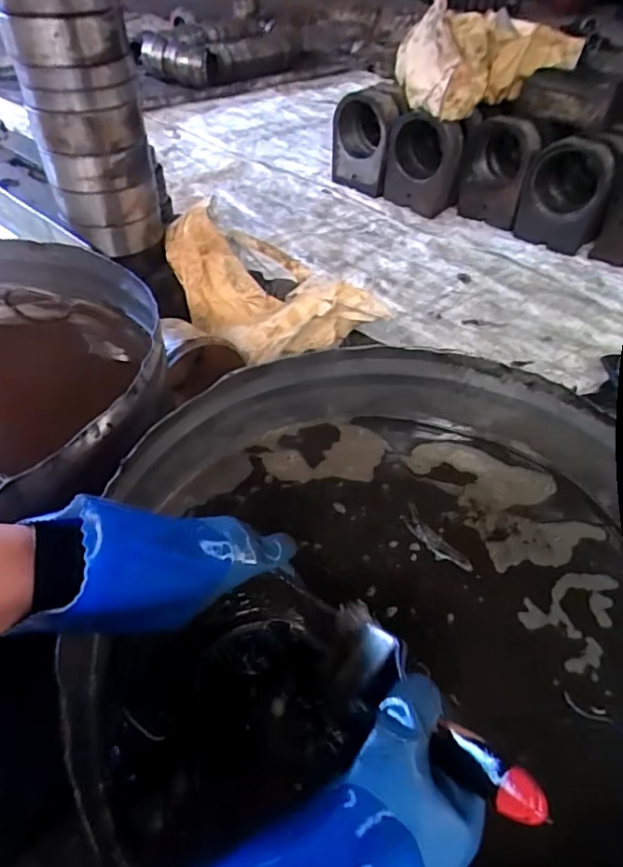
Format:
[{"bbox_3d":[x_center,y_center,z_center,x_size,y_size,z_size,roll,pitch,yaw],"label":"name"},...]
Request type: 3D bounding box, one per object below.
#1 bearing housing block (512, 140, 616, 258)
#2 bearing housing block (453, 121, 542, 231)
[{"bbox_3d":[0.680,-0.649,1.502,0.214,0.252,0.190,18,49,13],"label":"bearing housing block"},{"bbox_3d":[0.501,-0.714,1.547,0.185,0.249,0.142,22,47,18],"label":"bearing housing block"}]

